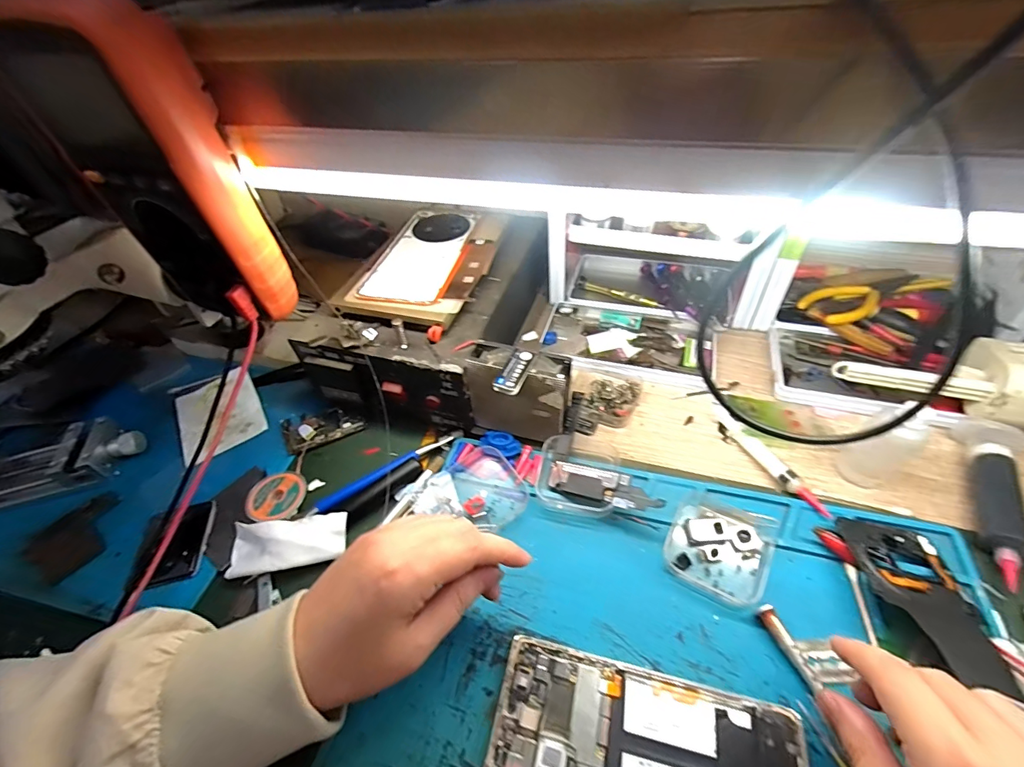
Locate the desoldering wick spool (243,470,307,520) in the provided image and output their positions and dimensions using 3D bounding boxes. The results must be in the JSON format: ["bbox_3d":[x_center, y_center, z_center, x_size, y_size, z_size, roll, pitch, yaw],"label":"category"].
[{"bbox_3d":[-0.194,0.094,0.360,0.043,0.017,0.045,-3,47,3],"label":"desoldering wick spool"}]

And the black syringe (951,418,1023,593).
[{"bbox_3d":[0.347,0.080,0.316,0.033,0.023,0.138,23,53,25],"label":"black syringe"}]

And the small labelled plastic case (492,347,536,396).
[{"bbox_3d":[0.004,-0.010,0.330,0.019,0.008,0.044,17,51,20],"label":"small labelled plastic case"}]

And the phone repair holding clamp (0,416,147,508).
[{"bbox_3d":[-0.409,0.069,0.388,0.130,0.029,0.051,-16,47,-8],"label":"phone repair holding clamp"}]

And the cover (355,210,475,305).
[{"bbox_3d":[-0.084,-0.126,0.426,0.078,0.009,0.158,7,48,10],"label":"cover"}]

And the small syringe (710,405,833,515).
[{"bbox_3d":[0.204,0.059,0.359,0.018,0.015,0.120,-18,48,-10],"label":"small syringe"}]

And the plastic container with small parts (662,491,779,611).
[{"bbox_3d":[0.148,0.114,0.311,0.064,0.014,0.076,24,54,25],"label":"plastic container with small parts"}]

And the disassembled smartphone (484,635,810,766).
[{"bbox_3d":[0.072,0.200,0.239,0.161,0.010,0.075,8,49,13],"label":"disassembled smartphone"}]

